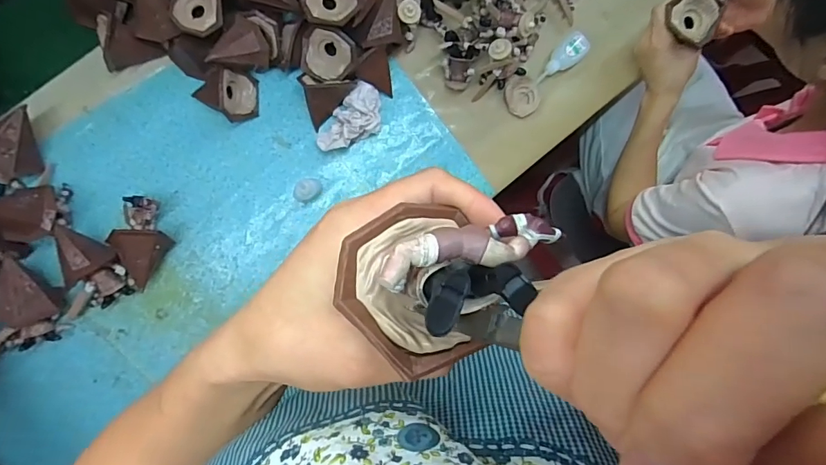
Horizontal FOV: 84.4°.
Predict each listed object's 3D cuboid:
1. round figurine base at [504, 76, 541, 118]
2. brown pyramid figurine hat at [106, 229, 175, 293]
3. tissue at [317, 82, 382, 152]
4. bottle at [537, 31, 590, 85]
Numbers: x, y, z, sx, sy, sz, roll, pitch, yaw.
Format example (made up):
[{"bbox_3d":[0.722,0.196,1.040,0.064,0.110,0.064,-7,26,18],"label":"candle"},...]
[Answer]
[{"bbox_3d":[0.145,-0.181,0.606,0.046,0.011,0.052,-25,93,-5],"label":"round figurine base"},{"bbox_3d":[-0.317,0.027,0.522,0.047,0.057,0.070,25,88,-5],"label":"brown pyramid figurine hat"},{"bbox_3d":[-0.075,-0.138,0.567,0.052,0.046,0.097,43,87,-5],"label":"tissue"},{"bbox_3d":[0.198,-0.230,0.608,0.088,0.021,0.033,-45,94,-4],"label":"bottle"}]

